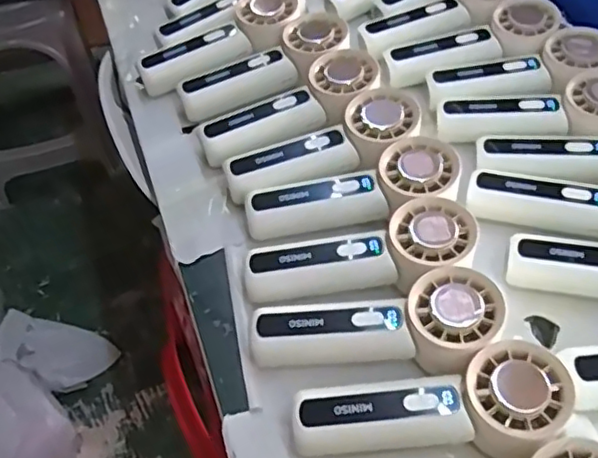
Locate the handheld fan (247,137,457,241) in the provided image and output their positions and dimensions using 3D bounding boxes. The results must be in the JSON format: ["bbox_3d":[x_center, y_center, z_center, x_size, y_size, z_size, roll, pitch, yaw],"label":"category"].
[{"bbox_3d":[0.038,-0.025,0.454,0.153,0.029,0.052,-16,53,6],"label":"handheld fan"}]

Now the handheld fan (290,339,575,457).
[{"bbox_3d":[0.076,0.107,0.366,0.155,0.034,0.057,-10,52,6],"label":"handheld fan"}]

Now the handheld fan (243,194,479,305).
[{"bbox_3d":[0.041,0.020,0.418,0.152,0.030,0.058,-15,53,5],"label":"handheld fan"}]

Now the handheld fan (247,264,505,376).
[{"bbox_3d":[0.047,0.063,0.387,0.150,0.028,0.059,-10,52,9],"label":"handheld fan"}]

